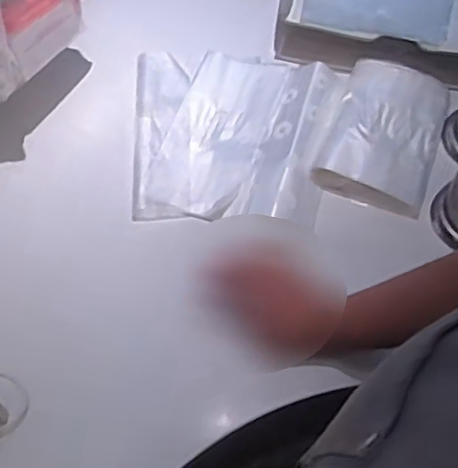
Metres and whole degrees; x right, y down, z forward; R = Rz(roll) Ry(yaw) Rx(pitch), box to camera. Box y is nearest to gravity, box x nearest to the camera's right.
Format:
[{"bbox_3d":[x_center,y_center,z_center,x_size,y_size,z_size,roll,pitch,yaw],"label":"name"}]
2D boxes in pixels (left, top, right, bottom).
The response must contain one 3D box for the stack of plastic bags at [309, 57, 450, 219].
[{"bbox_3d":[0.186,-0.119,0.793,0.134,0.045,0.183,21,61,13],"label":"stack of plastic bags"}]

